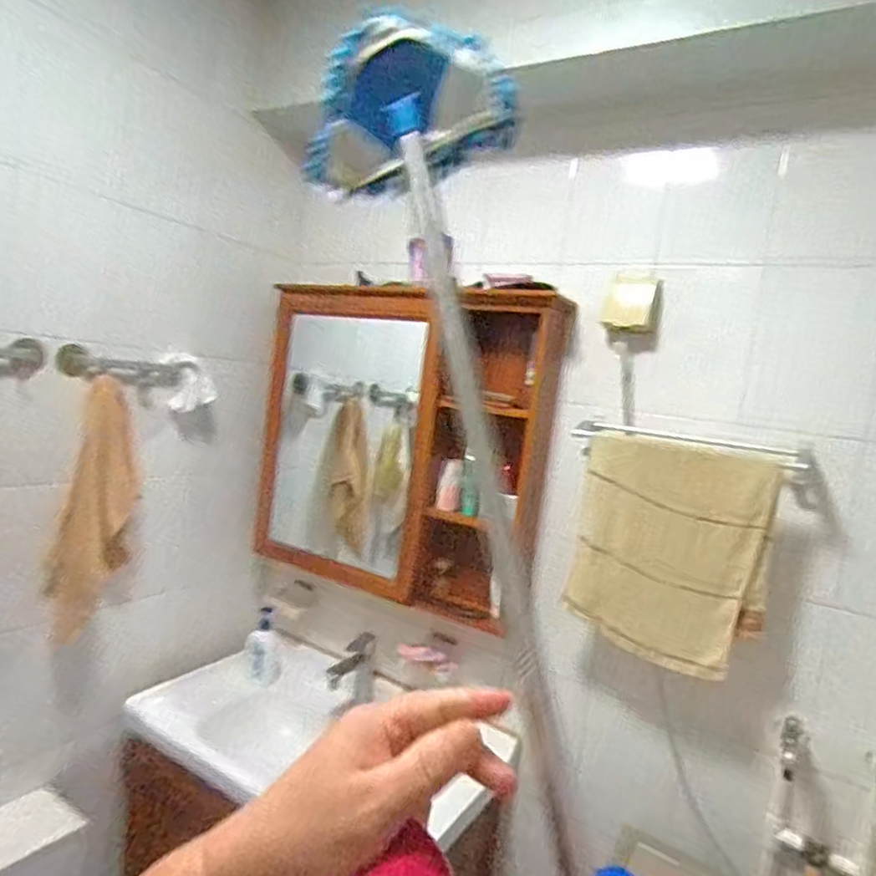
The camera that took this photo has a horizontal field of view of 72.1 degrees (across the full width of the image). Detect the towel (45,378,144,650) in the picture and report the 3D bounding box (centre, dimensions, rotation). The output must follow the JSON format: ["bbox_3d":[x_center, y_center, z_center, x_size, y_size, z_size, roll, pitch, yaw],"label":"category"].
[{"bbox_3d":[-0.812,0.173,1.448,0.067,0.619,0.171,15,-1,38],"label":"towel"}]

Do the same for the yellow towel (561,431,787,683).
[{"bbox_3d":[0.438,0.221,1.167,0.348,0.410,0.070,11,6,37],"label":"yellow towel"}]

